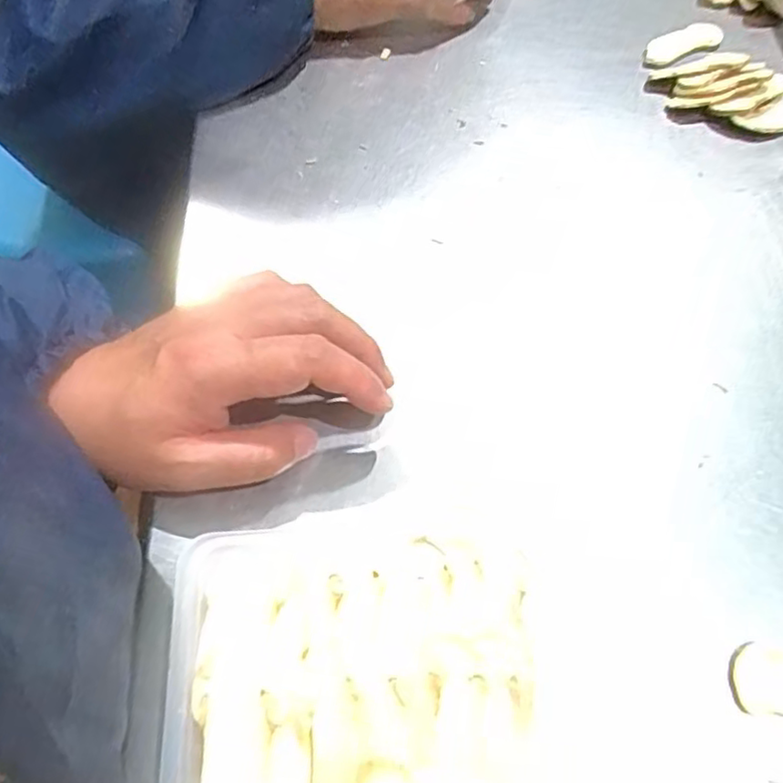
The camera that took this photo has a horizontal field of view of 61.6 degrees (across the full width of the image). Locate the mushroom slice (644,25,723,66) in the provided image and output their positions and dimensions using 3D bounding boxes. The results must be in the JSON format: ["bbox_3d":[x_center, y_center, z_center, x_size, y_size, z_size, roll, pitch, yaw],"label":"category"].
[{"bbox_3d":[0.205,-0.246,0.467,0.065,0.008,0.024,-26,64,-11],"label":"mushroom slice"}]

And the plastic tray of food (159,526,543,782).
[{"bbox_3d":[-0.014,0.126,0.236,0.136,0.022,0.157,-5,62,-1],"label":"plastic tray of food"}]

